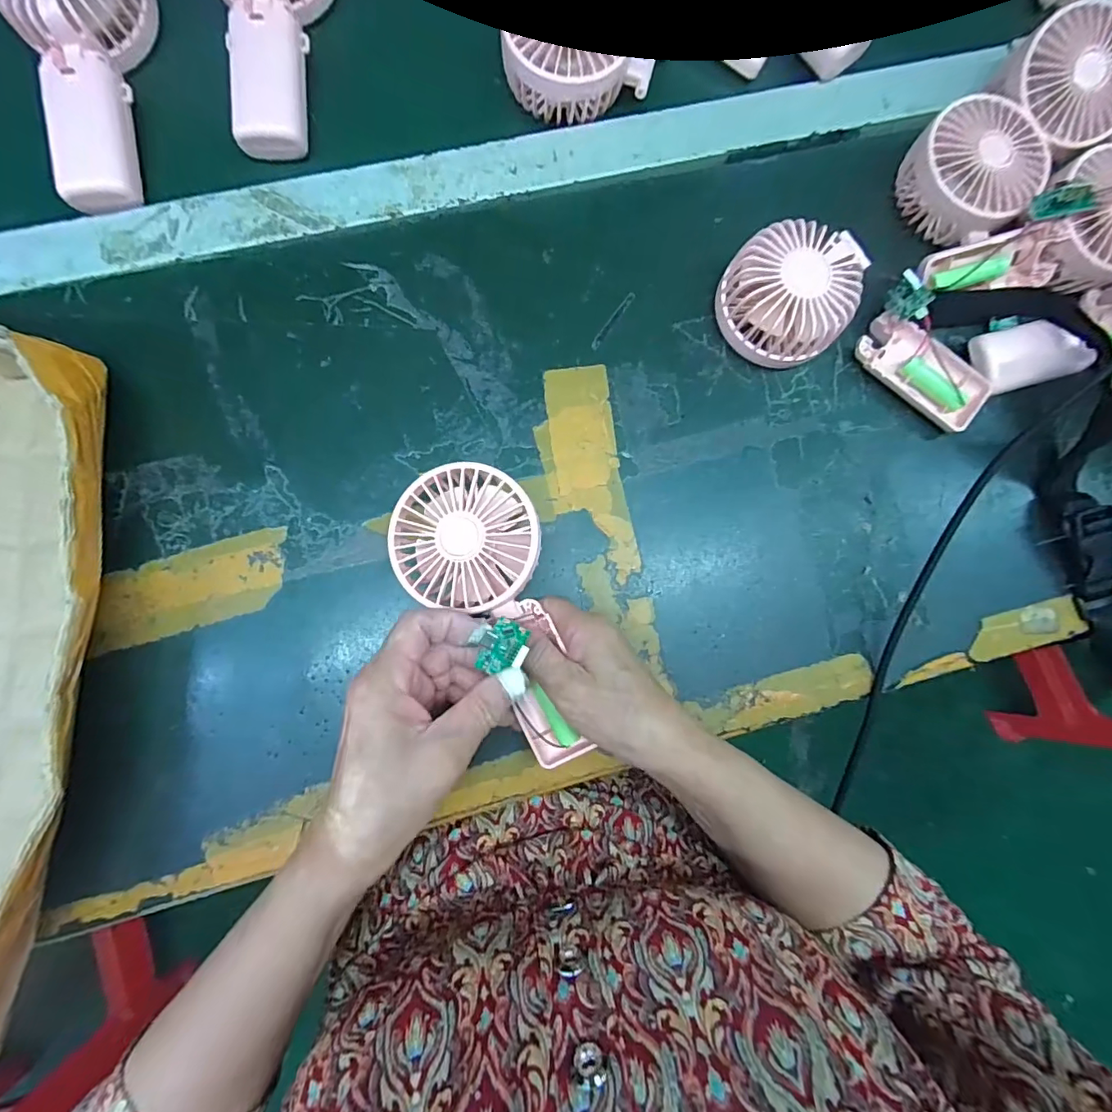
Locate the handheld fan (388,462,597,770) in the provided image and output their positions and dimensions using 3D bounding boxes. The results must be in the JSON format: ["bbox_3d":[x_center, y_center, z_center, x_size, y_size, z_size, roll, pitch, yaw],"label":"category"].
[{"bbox_3d":[-0.034,0.034,0.285,0.079,0.045,0.179,-23,89,-6],"label":"handheld fan"}]

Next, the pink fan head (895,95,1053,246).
[{"bbox_3d":[0.291,-0.267,0.353,0.080,0.041,0.083,0,84,-4],"label":"pink fan head"}]

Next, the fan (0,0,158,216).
[{"bbox_3d":[-0.295,-0.314,0.314,0.083,0.044,0.175,-15,85,-5],"label":"fan"}]

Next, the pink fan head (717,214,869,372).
[{"bbox_3d":[0.155,-0.177,0.338,0.081,0.046,0.089,0,84,-4],"label":"pink fan head"}]

